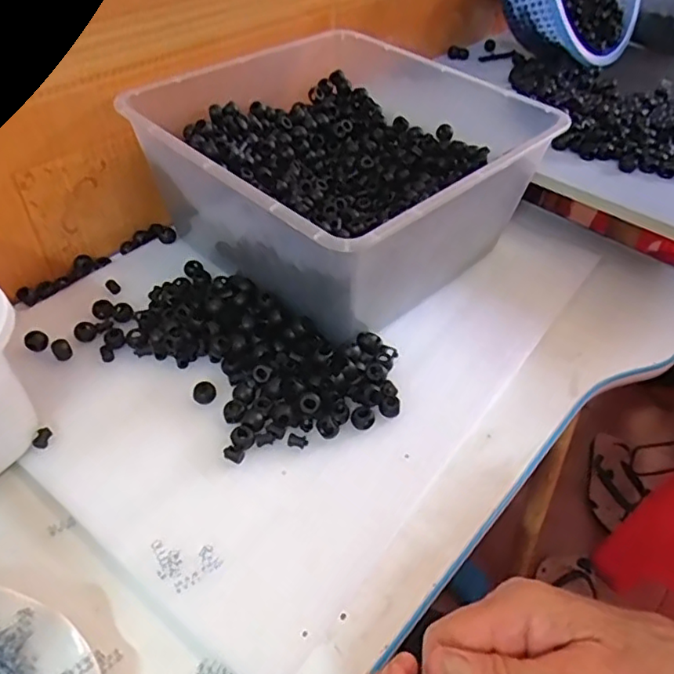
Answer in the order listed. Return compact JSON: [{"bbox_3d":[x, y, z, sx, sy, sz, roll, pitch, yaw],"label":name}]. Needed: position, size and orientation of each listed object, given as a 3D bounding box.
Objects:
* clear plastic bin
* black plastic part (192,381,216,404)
[{"bbox_3d":[0.014,-0.162,0.566,0.302,0.142,0.337,36,53,27],"label":"clear plastic bin"},{"bbox_3d":[-0.104,0.043,0.450,0.018,0.008,0.016,-7,46,-11],"label":"black plastic part"}]

